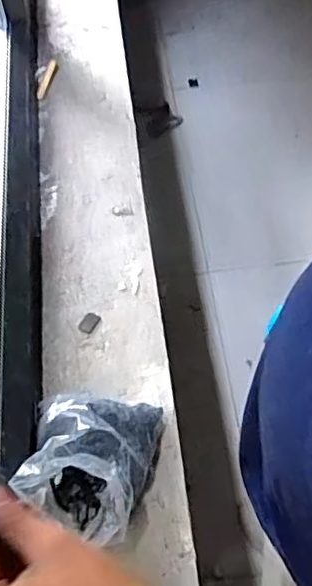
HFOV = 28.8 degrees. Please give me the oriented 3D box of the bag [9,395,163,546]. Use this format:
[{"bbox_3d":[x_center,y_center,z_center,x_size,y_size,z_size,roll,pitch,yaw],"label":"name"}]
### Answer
[{"bbox_3d":[-0.087,0.212,0.774,0.162,0.097,0.183,9,58,8],"label":"bag"}]

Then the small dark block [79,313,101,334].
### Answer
[{"bbox_3d":[-0.103,0.046,0.940,0.025,0.004,0.036,22,61,15],"label":"small dark block"}]

